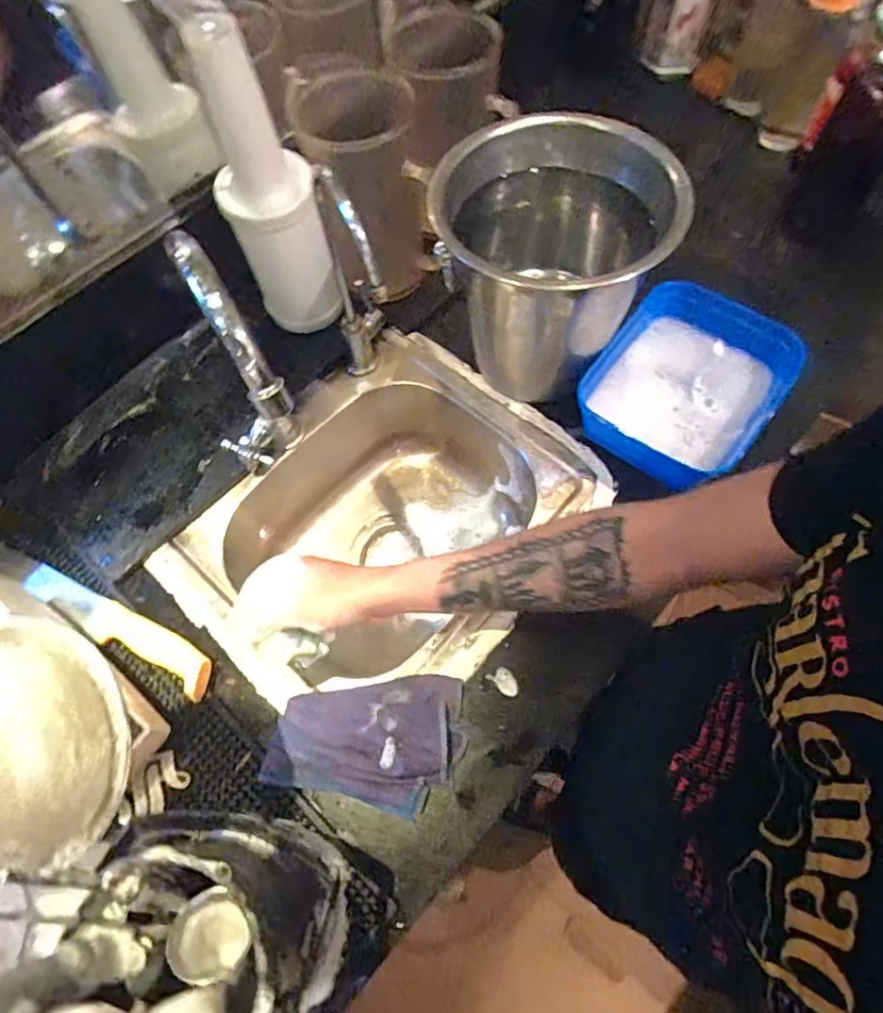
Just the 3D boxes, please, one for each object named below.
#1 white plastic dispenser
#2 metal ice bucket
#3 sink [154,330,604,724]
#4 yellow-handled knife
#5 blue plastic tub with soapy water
[{"bbox_3d":[-0.162,-0.291,0.555,0.091,0.289,0.099,-25,67,-8],"label":"white plastic dispenser"},{"bbox_3d":[0.106,-0.221,0.566,0.195,0.217,0.201,-1,65,3],"label":"metal ice bucket"},{"bbox_3d":[-0.053,0.034,0.666,0.328,0.154,0.384,39,73,18],"label":"sink"},{"bbox_3d":[-0.304,0.114,0.543,0.219,0.029,0.038,24,69,13],"label":"yellow-handled knife"},{"bbox_3d":[0.248,-0.122,0.590,0.168,0.083,0.213,36,72,17],"label":"blue plastic tub with soapy water"}]

